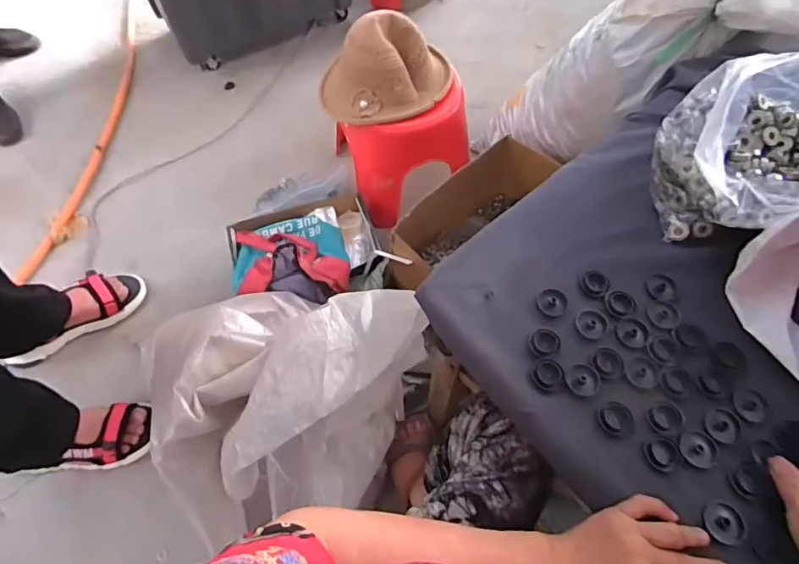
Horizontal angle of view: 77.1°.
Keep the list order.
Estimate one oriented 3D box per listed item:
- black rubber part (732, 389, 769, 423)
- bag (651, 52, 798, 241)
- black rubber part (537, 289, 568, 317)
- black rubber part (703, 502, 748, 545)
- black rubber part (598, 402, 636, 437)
[{"bbox_3d":[0.347,0.122,0.499,0.031,0.008,0.030,6,60,4],"label":"black rubber part"},{"bbox_3d":[0.403,-0.157,0.540,0.191,0.188,0.179,-8,60,-4],"label":"bag"},{"bbox_3d":[0.169,0.022,0.552,0.031,0.004,0.033,0,60,0],"label":"black rubber part"},{"bbox_3d":[0.294,0.218,0.454,0.037,0.011,0.033,-23,63,-12],"label":"black rubber part"},{"bbox_3d":[0.213,0.134,0.492,0.032,0.004,0.032,33,66,18],"label":"black rubber part"}]

